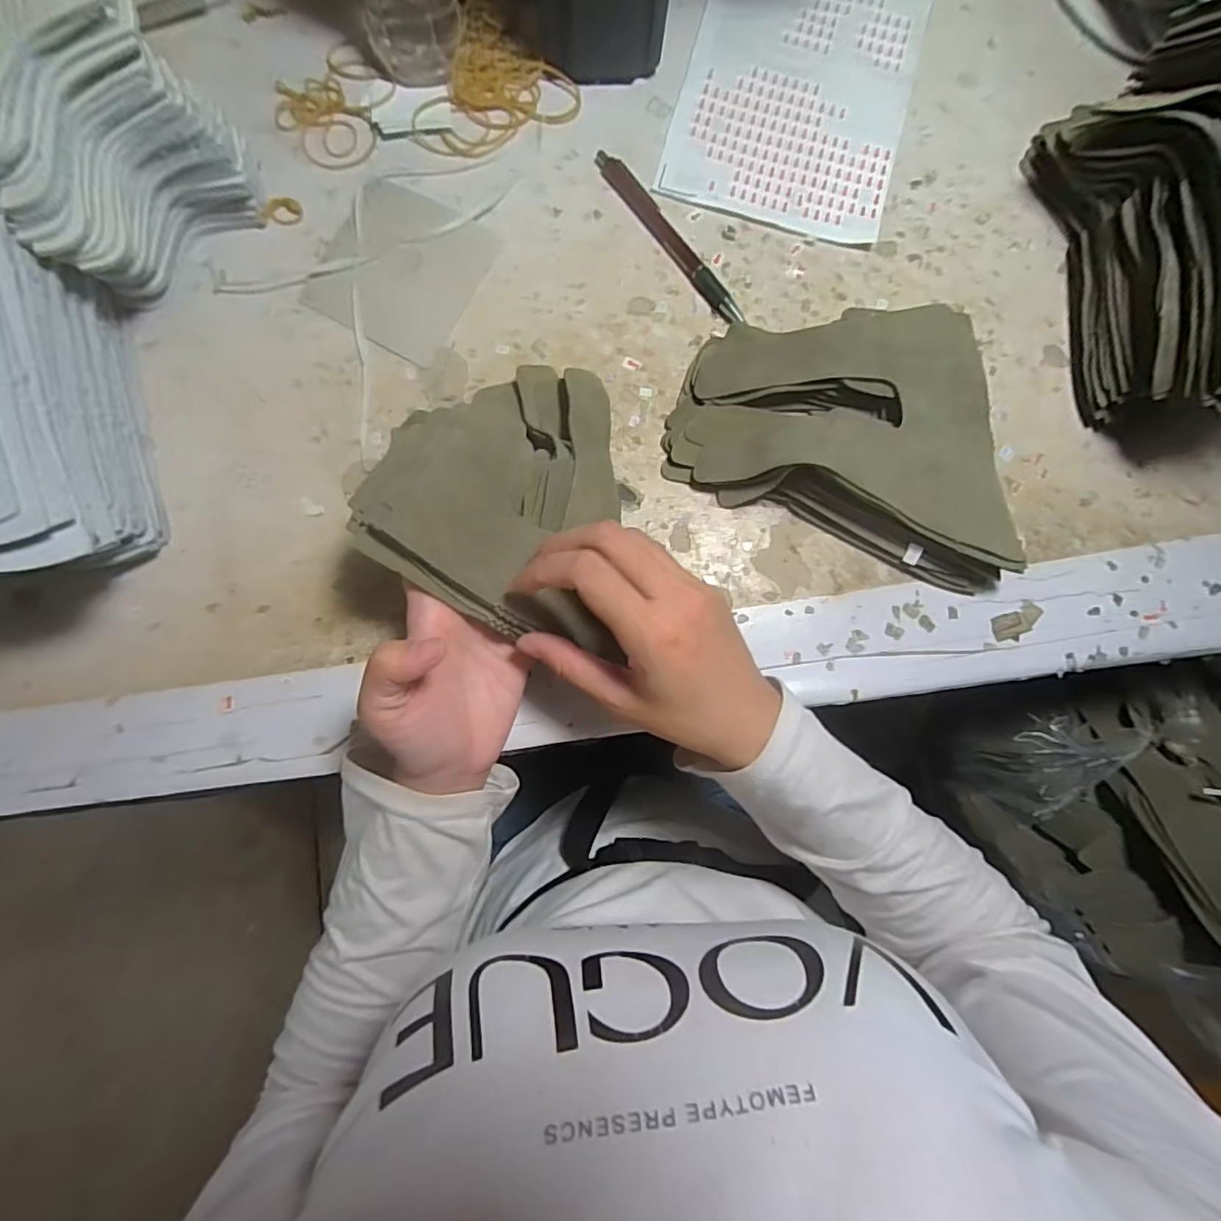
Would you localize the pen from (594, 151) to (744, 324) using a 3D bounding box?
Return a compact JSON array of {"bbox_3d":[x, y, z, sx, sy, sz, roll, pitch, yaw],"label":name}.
[{"bbox_3d":[0.037,-0.230,0.359,0.013,0.011,0.142,-34,85,-6],"label":"pen"}]

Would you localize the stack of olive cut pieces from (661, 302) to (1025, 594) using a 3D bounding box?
[{"bbox_3d":[0.138,-0.108,0.335,0.195,0.037,0.136,16,83,0],"label":"stack of olive cut pieces"}]

